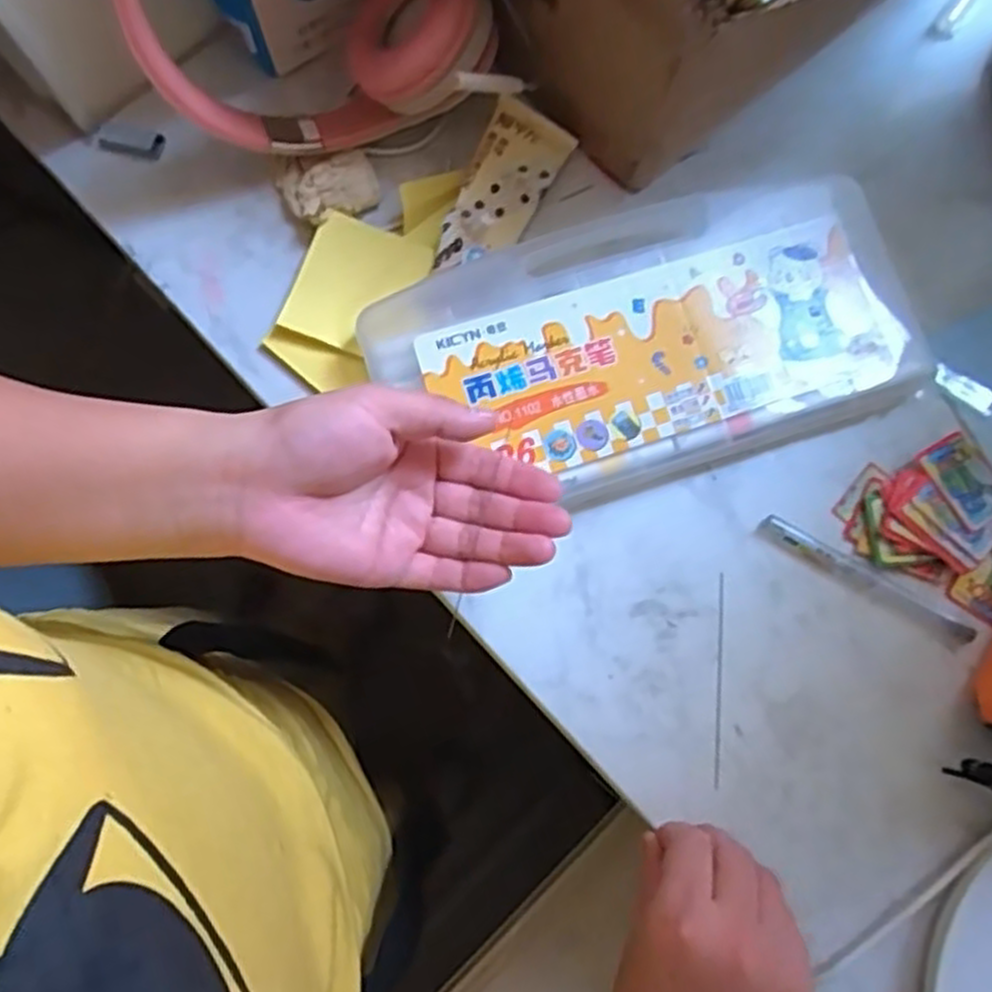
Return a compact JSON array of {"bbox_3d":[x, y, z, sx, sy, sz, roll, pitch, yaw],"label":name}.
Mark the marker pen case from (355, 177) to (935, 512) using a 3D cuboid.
[{"bbox_3d":[0.082,-0.081,0.427,0.278,0.034,0.142,-18,80,-4],"label":"marker pen case"}]

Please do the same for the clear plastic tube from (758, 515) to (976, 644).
[{"bbox_3d":[0.196,0.043,0.418,0.119,0.005,0.011,30,81,5],"label":"clear plastic tube"}]

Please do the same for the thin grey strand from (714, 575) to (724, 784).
[{"bbox_3d":[0.116,0.095,0.410,0.004,0.004,0.108,5,79,1],"label":"thin grey strand"}]

